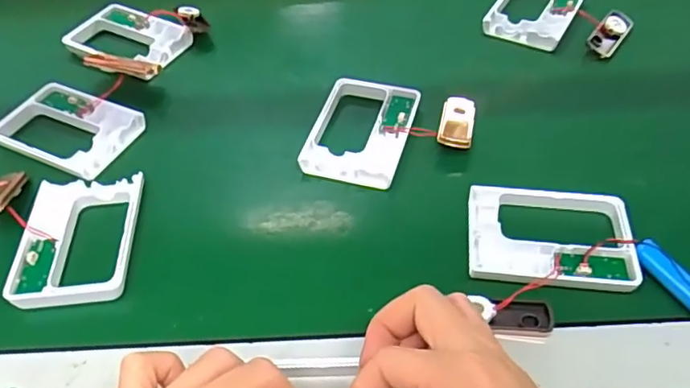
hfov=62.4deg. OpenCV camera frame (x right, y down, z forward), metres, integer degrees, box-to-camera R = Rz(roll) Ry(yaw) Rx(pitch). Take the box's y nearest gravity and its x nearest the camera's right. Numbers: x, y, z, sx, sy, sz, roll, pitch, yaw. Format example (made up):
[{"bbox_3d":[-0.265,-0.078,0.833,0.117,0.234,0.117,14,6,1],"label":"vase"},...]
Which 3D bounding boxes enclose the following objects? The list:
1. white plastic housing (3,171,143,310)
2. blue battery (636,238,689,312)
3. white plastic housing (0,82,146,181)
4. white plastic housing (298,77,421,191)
[{"bbox_3d":[-0.168,0.028,0.359,0.068,0.009,0.096,-6,50,-3],"label":"white plastic housing"},{"bbox_3d":[0.186,0.046,0.323,0.013,0.010,0.050,-20,52,-15],"label":"blue battery"},{"bbox_3d":[-0.209,-0.049,0.430,0.097,0.013,0.072,19,53,17],"label":"white plastic housing"},{"bbox_3d":[0.013,-0.047,0.420,0.068,0.012,0.095,12,51,12],"label":"white plastic housing"}]

